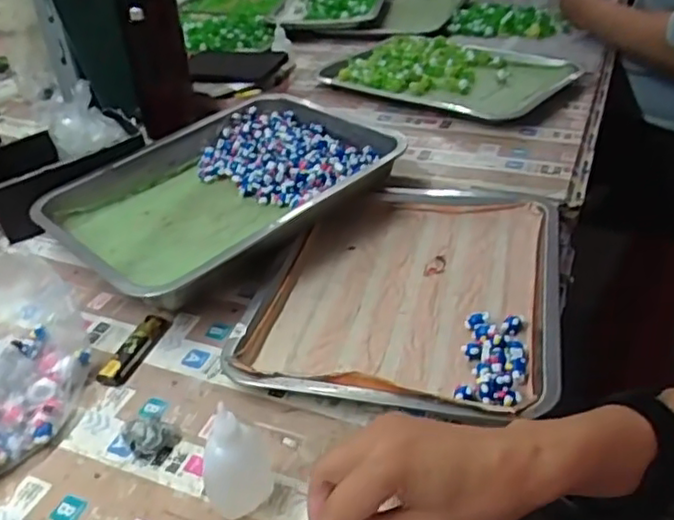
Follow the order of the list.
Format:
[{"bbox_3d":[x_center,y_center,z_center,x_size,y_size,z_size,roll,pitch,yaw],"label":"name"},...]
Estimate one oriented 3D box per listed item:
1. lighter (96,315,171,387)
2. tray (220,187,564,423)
[{"bbox_3d":[-0.174,0.077,0.558,0.024,0.014,0.079,12,39,21],"label":"lighter"},{"bbox_3d":[0.067,0.026,0.596,0.258,0.042,0.301,7,37,14],"label":"tray"}]

